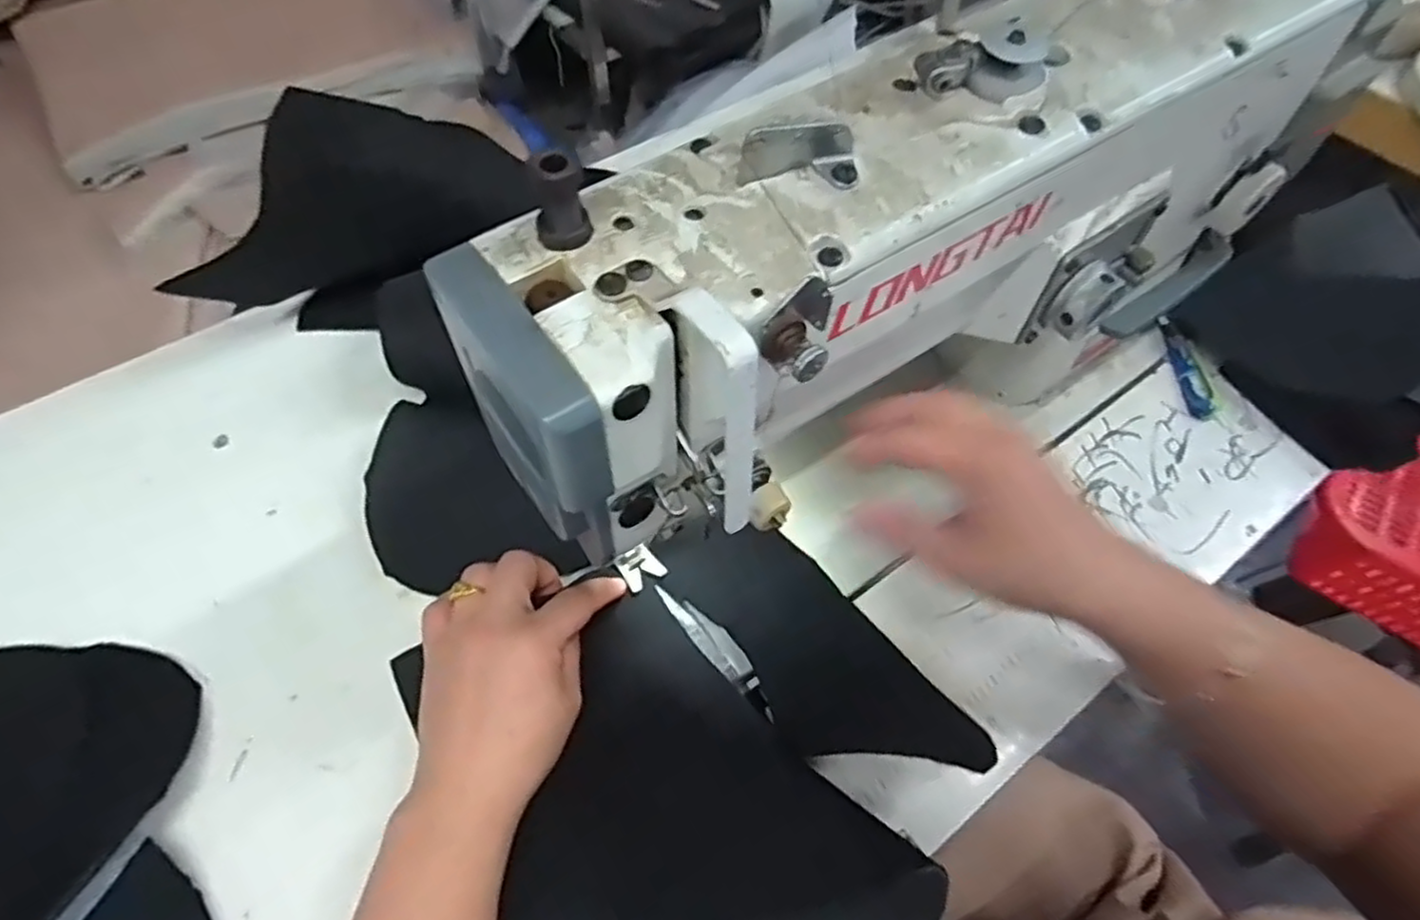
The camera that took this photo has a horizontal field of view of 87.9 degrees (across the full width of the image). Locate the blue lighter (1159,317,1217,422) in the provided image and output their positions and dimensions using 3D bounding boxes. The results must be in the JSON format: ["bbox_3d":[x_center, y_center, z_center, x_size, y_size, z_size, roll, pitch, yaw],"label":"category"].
[{"bbox_3d":[0.325,-0.065,0.503,0.019,0.006,0.085,3,58,0],"label":"blue lighter"}]

